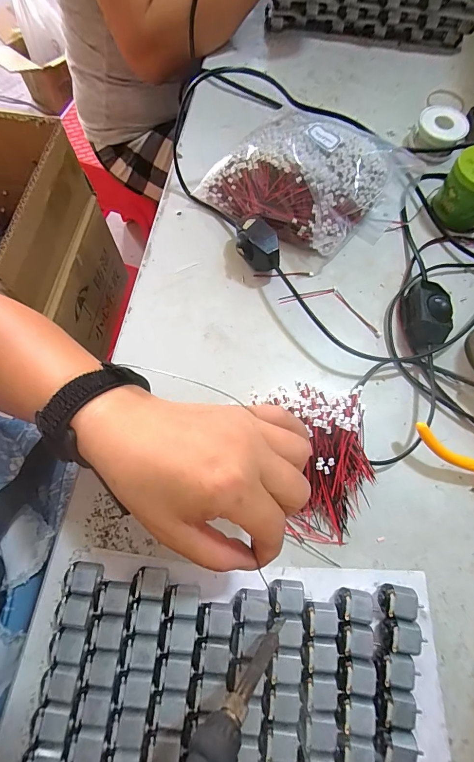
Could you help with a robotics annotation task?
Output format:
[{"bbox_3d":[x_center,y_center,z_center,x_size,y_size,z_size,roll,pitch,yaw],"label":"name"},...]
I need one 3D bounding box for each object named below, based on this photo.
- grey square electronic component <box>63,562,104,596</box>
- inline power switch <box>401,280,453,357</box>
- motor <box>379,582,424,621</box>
[{"bbox_3d":[-0.106,0.137,0.252,0.022,0.016,0.019,6,70,1],"label":"grey square electronic component"},{"bbox_3d":[0.166,-0.055,0.318,0.034,0.029,0.066,5,70,1],"label":"inline power switch"},{"bbox_3d":[0.114,0.154,0.250,0.028,0.018,0.019,10,71,3],"label":"motor"}]

